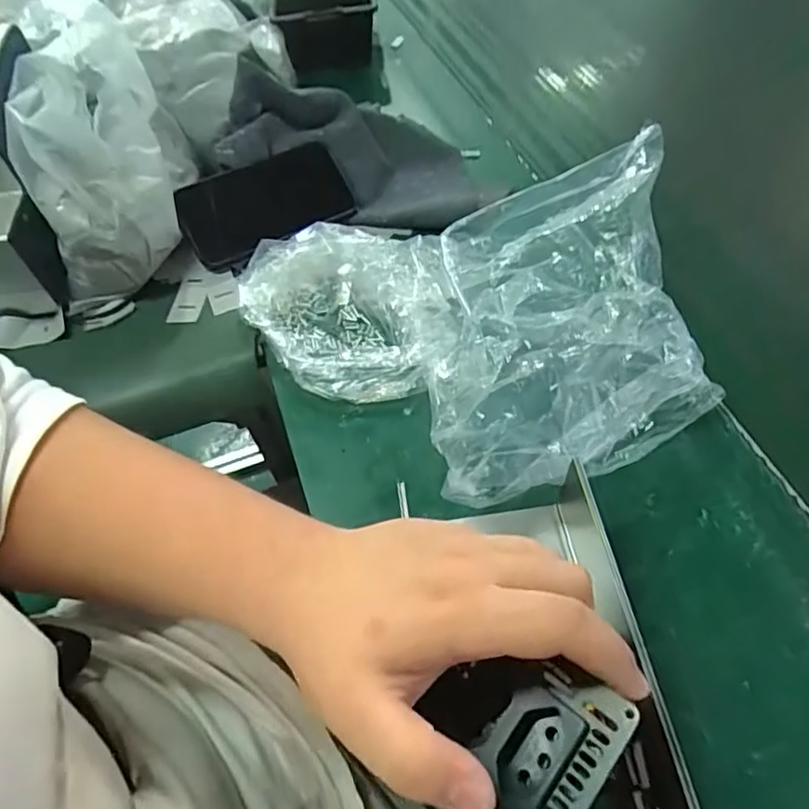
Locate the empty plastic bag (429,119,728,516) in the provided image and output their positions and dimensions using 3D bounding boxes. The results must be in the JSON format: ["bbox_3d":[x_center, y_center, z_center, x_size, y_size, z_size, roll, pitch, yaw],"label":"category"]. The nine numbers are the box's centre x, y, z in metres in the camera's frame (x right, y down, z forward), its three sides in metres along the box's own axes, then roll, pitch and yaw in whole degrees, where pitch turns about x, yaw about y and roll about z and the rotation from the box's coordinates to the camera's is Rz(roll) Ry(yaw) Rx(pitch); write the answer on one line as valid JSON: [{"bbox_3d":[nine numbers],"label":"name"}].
[{"bbox_3d":[0.104,-0.057,0.413,0.186,0.073,0.246,-6,56,0],"label":"empty plastic bag"}]

